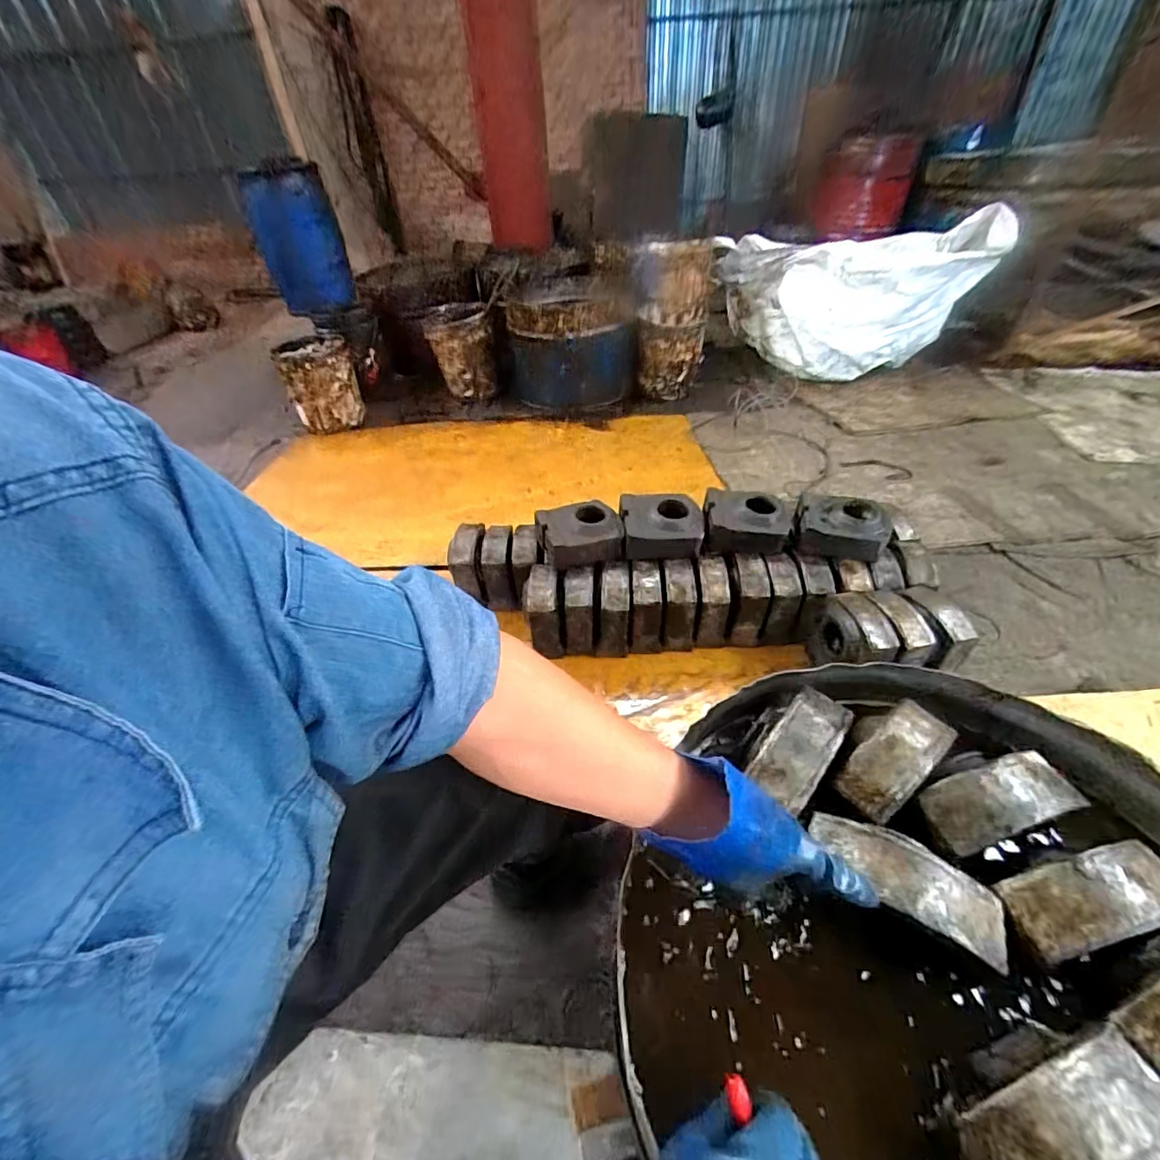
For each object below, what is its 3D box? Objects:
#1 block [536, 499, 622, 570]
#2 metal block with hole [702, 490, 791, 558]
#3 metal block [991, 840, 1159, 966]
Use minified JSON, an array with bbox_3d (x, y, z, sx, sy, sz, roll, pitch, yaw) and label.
[{"bbox_3d":[0.000,-0.109,1.176,0.187,0.084,0.144,-8,41,-6],"label":"block"},{"bbox_3d":[0.388,-0.132,1.168,0.198,0.097,0.138,4,41,8],"label":"metal block with hole"},{"bbox_3d":[0.447,0.273,0.432,0.150,0.030,0.058,-10,41,-8],"label":"metal block"}]

